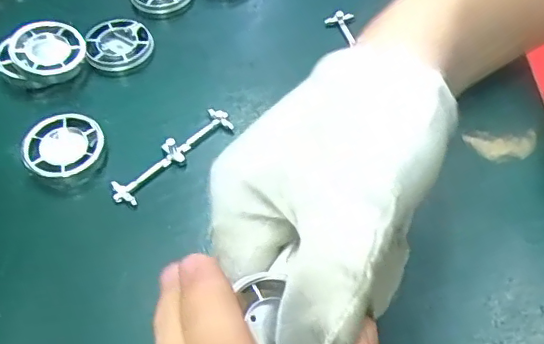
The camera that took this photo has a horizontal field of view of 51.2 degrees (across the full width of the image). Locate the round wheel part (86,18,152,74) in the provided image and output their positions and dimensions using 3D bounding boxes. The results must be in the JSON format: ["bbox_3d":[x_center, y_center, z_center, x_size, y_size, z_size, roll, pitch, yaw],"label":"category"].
[{"bbox_3d":[-0.089,-0.074,0.331,0.037,0.010,0.037,-1,55,1],"label":"round wheel part"}]

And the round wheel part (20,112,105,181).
[{"bbox_3d":[-0.104,-0.011,0.286,0.039,0.013,0.035,-26,58,-17],"label":"round wheel part"}]

